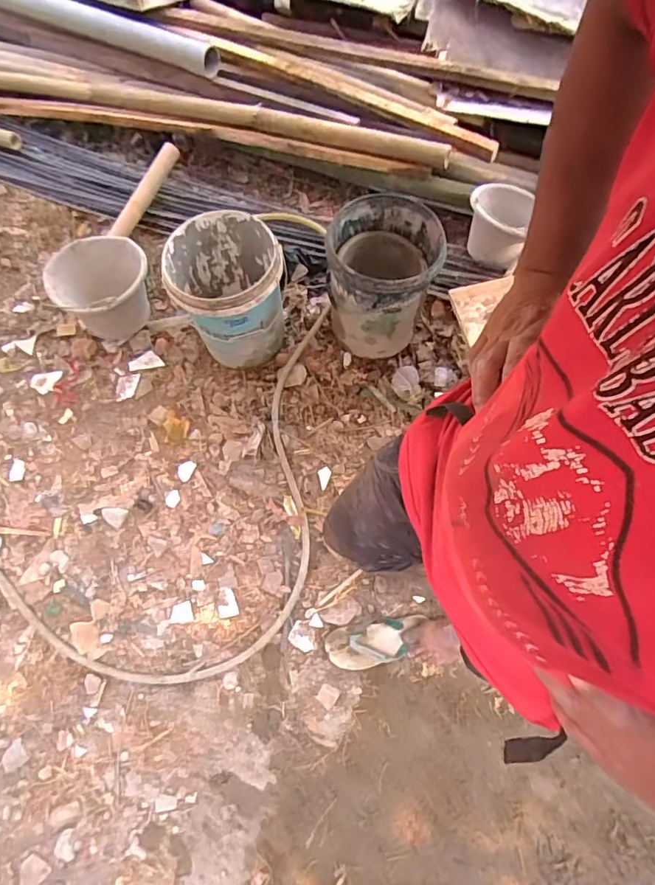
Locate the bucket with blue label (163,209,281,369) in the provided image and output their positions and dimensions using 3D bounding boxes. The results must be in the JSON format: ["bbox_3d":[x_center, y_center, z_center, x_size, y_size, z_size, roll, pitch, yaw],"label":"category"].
[{"bbox_3d":[-0.275,-0.419,1.478,0.293,0.320,0.291,-1,65,2],"label":"bucket with blue label"}]

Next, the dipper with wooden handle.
[{"bbox_3d":[-0.652,-0.654,1.635,0.263,0.195,0.659,7,66,6],"label":"dipper with wooden handle"}]

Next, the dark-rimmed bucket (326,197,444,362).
[{"bbox_3d":[0.145,-0.464,1.480,0.287,0.351,0.312,-1,65,2],"label":"dark-rimmed bucket"}]

